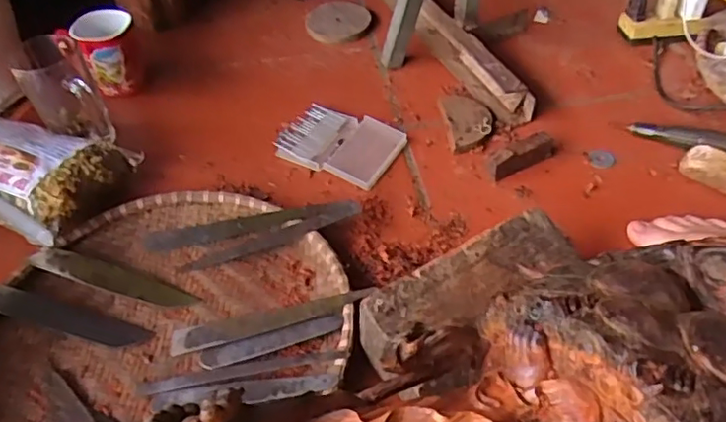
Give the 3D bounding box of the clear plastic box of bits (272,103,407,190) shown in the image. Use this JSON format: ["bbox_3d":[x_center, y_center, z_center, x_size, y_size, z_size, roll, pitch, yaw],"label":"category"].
[{"bbox_3d":[-0.030,-0.084,0.718,0.136,0.017,0.099,22,52,22],"label":"clear plastic box of bits"}]

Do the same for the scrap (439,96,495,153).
[{"bbox_3d":[0.130,-0.116,0.737,0.056,0.011,0.106,-5,47,-2],"label":"scrap"}]

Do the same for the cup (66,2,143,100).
[{"bbox_3d":[-0.336,-0.210,0.797,0.078,0.095,0.073,-20,49,-15],"label":"cup"}]

